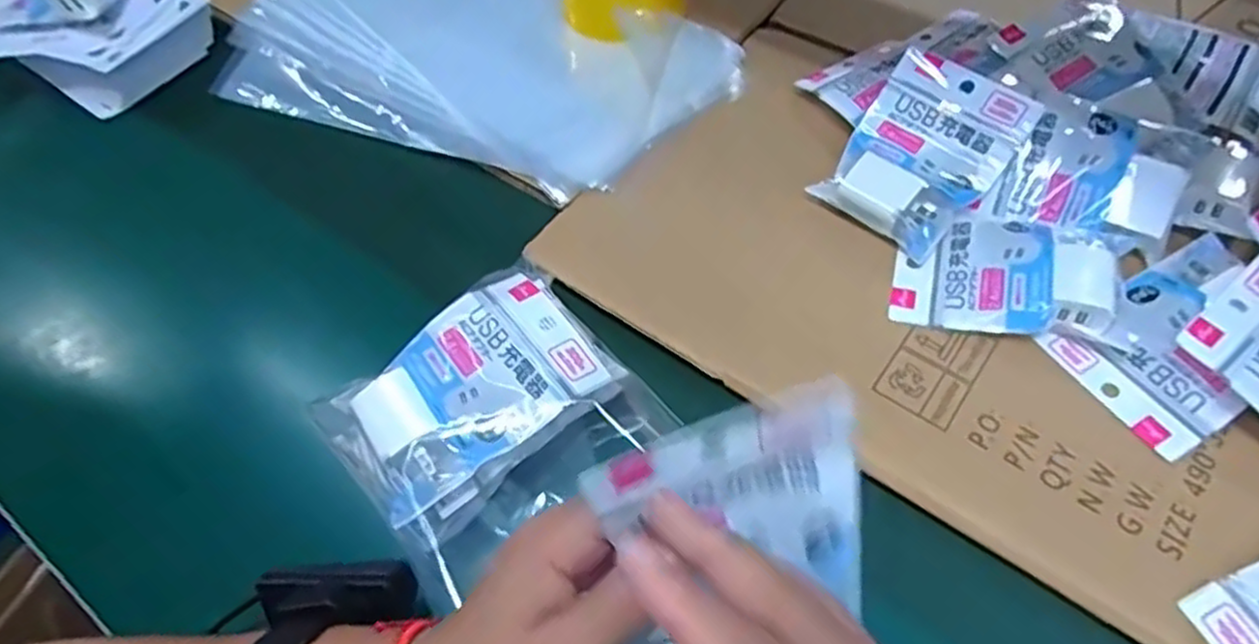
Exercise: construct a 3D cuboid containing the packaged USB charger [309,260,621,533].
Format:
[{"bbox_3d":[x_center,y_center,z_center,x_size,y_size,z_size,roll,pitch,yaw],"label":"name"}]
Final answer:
[{"bbox_3d":[-0.085,0.043,0.405,0.140,0.049,0.098,-38,62,-18],"label":"packaged USB charger"}]

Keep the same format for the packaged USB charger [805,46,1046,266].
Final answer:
[{"bbox_3d":[0.194,-0.112,0.488,0.094,0.022,0.123,38,83,21],"label":"packaged USB charger"}]

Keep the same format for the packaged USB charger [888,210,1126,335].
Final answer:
[{"bbox_3d":[0.236,-0.031,0.453,0.127,0.026,0.088,11,60,12],"label":"packaged USB charger"}]

